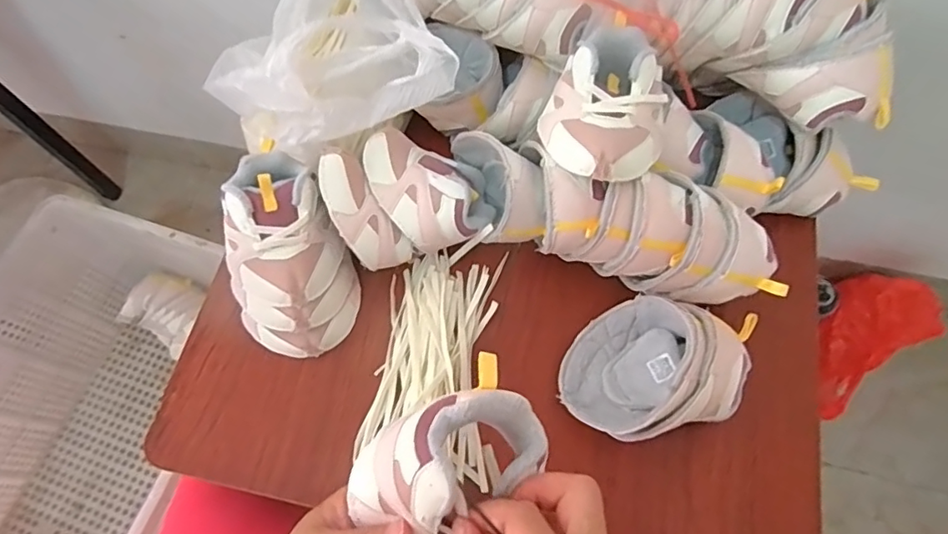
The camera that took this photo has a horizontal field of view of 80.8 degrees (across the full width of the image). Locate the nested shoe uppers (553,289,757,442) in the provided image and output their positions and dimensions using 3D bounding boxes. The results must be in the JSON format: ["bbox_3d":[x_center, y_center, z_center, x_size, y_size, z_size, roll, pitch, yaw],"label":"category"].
[{"bbox_3d":[0.152,0.084,0.465,0.132,0.080,0.130,27,70,14],"label":"nested shoe uppers"}]

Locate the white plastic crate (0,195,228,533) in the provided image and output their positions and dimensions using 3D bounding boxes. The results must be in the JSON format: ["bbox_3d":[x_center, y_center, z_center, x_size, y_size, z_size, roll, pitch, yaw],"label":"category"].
[{"bbox_3d":[-0.564,0.248,0.866,0.413,0.285,0.574,17,68,10],"label":"white plastic crate"}]

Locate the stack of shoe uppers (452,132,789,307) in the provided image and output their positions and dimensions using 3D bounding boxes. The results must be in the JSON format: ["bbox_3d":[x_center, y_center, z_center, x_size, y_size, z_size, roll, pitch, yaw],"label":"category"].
[{"bbox_3d":[0.113,-0.040,0.501,0.292,0.108,0.085,19,68,10],"label":"stack of shoe uppers"}]

